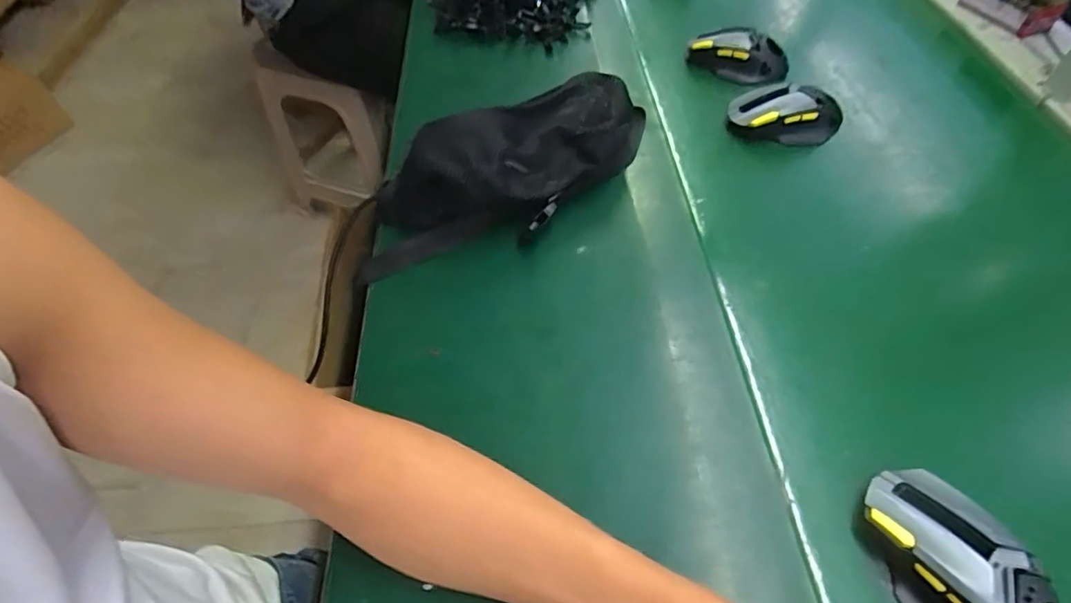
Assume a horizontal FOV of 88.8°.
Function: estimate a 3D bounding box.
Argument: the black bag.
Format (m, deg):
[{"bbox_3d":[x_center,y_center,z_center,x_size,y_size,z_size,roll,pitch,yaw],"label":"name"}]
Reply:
[{"bbox_3d":[-0.022,-0.122,0.518,0.329,0.084,0.130,-24,54,-12],"label":"black bag"}]

